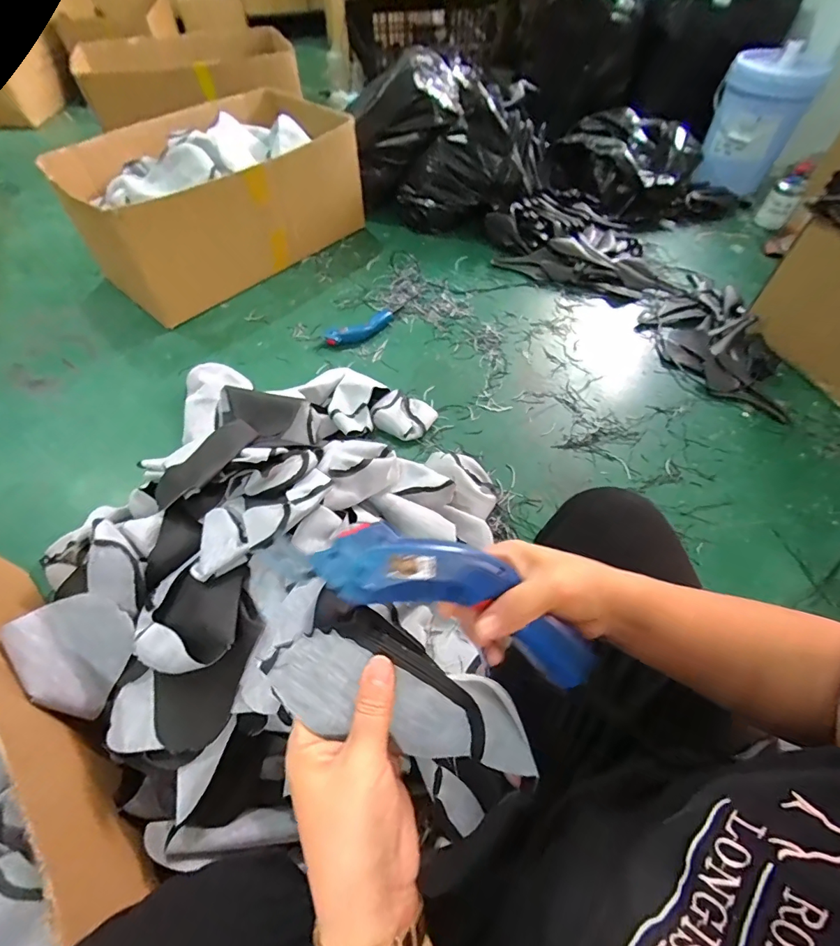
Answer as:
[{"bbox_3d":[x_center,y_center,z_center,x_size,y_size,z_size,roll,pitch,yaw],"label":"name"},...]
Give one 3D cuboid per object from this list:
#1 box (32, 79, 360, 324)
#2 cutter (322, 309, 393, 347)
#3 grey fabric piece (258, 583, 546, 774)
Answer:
[{"bbox_3d":[-0.589,-0.803,1.331,0.457,0.340,0.751,33,62,20],"label":"box"},{"bbox_3d":[-0.166,-0.414,1.270,0.223,0.038,0.073,-34,64,-23],"label":"cutter"},{"bbox_3d":[-0.002,0.158,0.305,0.196,0.070,0.074,34,55,-18],"label":"grey fabric piece"}]

